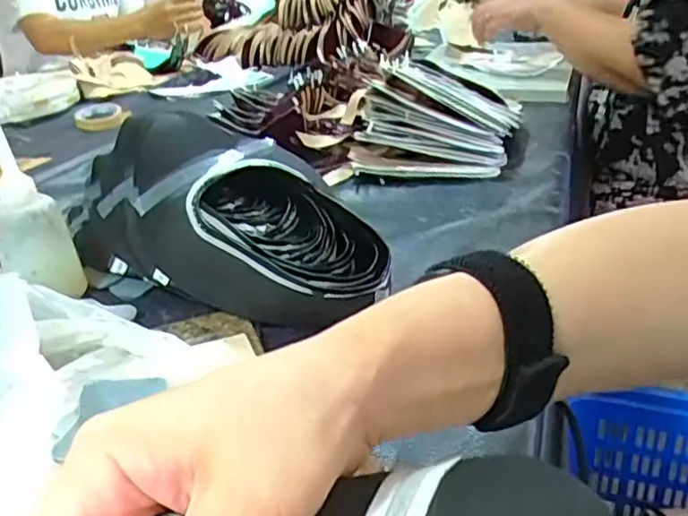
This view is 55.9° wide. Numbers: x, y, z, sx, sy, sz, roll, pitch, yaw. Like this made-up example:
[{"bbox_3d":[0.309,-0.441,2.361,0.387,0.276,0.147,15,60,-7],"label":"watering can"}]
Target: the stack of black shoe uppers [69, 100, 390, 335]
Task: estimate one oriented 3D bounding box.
[{"bbox_3d":[-0.101,-0.045,0.569,0.333,0.113,0.144,16,35,35],"label":"stack of black shoe uppers"}]

